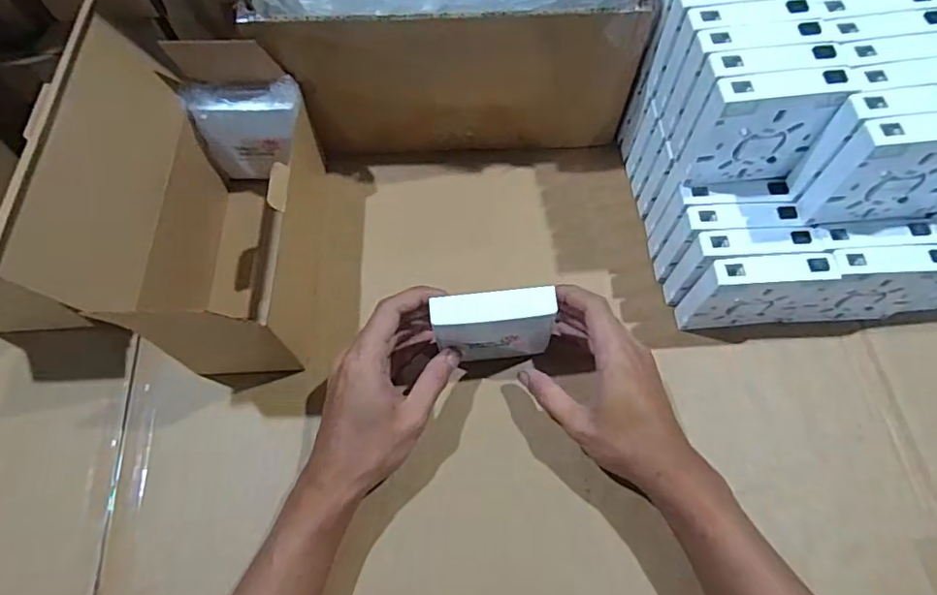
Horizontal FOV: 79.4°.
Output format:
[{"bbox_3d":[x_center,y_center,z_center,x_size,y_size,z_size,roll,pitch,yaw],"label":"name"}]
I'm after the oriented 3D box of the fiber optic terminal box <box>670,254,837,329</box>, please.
[{"bbox_3d":[0.219,-0.002,0.432,0.096,0.088,0.022,-4,66,-1],"label":"fiber optic terminal box"}]

